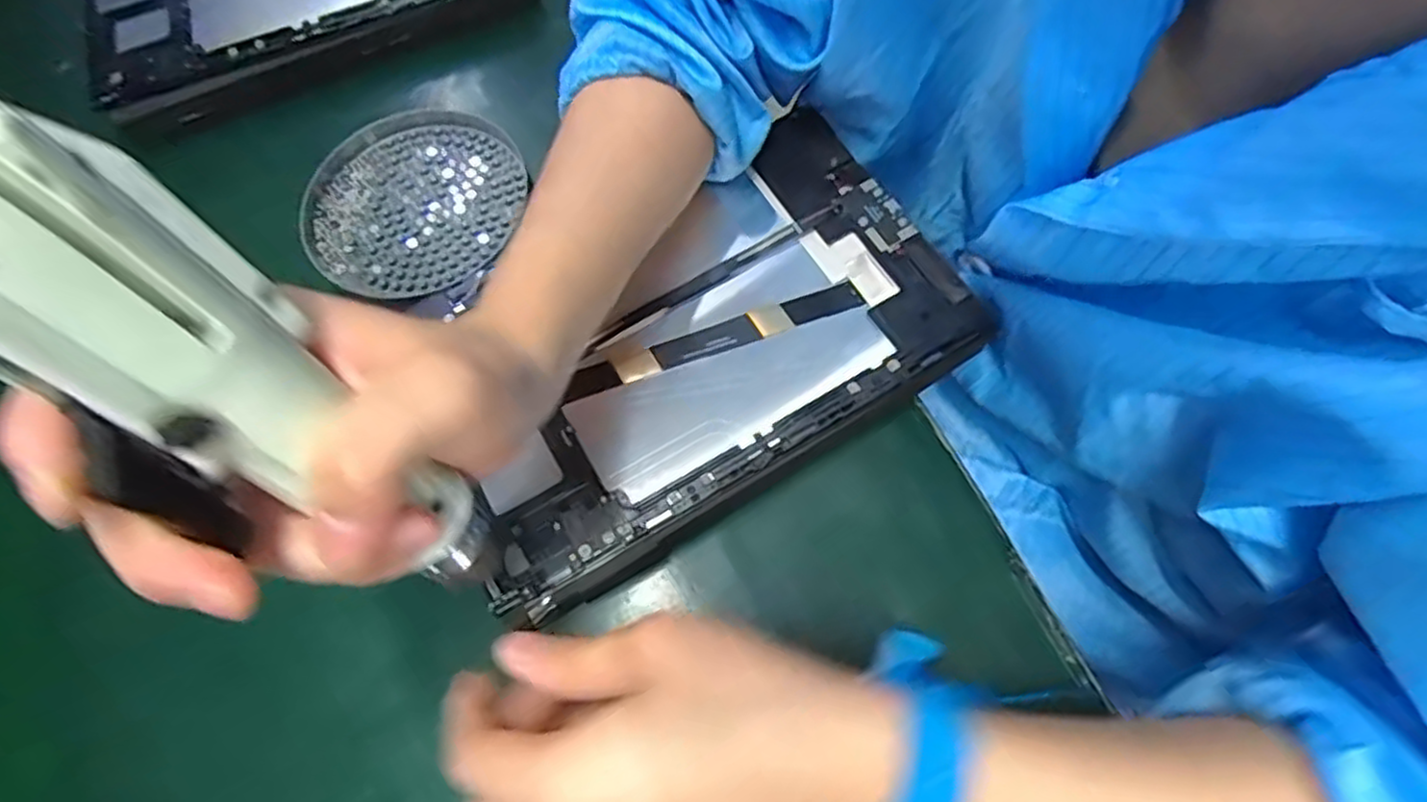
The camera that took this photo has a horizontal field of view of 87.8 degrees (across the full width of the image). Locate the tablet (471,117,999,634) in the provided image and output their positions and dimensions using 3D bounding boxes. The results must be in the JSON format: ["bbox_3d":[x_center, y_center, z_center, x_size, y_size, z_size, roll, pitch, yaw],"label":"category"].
[{"bbox_3d":[-0.008,-0.024,0.333,0.234,0.015,0.140,-31,71,-10],"label":"tablet"}]

